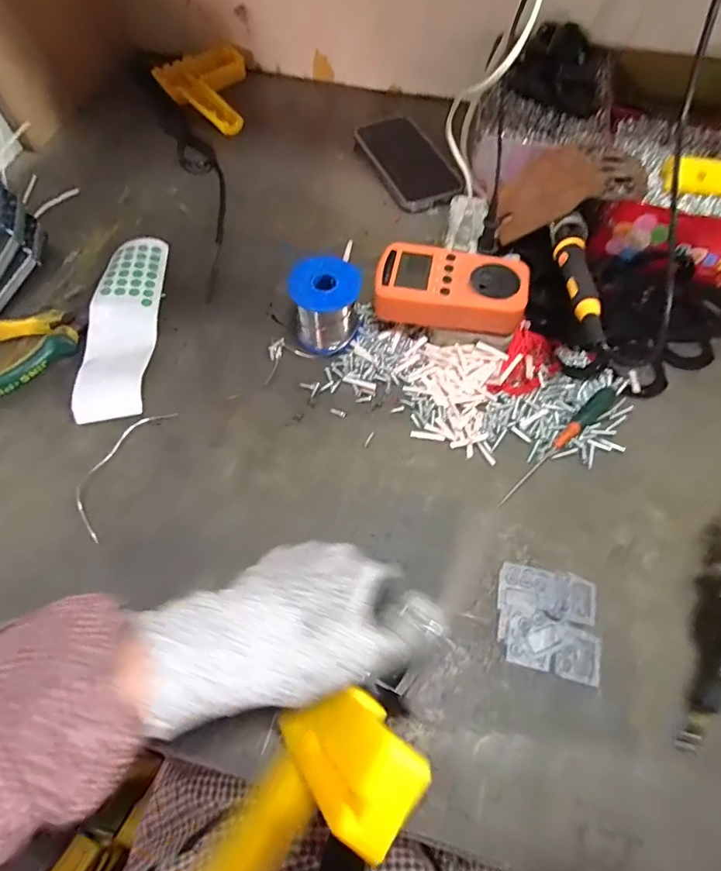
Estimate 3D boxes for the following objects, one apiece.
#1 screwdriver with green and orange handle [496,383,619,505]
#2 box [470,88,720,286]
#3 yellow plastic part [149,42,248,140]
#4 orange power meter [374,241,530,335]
[{"bbox_3d":[0.160,0.007,0.398,0.134,0.021,0.015,-39,69,-18],"label":"screwdriver with green and orange handle"},{"bbox_3d":[0.279,-0.250,0.500,0.324,0.084,0.164,12,63,6],"label":"box"},{"bbox_3d":[-0.184,-0.457,0.643,0.113,0.025,0.150,-39,69,-18],"label":"yellow plastic part"},{"bbox_3d":[0.078,-0.130,0.427,0.125,0.031,0.069,9,63,5],"label":"orange power meter"}]

